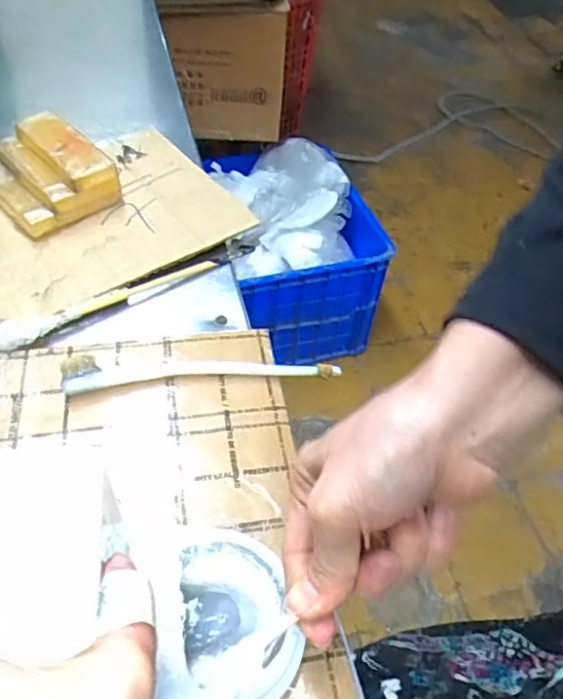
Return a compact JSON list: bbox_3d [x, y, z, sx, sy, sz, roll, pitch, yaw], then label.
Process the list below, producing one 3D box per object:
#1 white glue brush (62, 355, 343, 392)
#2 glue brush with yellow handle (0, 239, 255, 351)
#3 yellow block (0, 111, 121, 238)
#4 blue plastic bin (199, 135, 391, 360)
[{"bbox_3d":[-0.047,0.011,0.366,0.167,0.015,0.019,-4,50,-8],"label":"white glue brush"},{"bbox_3d":[-0.103,-0.042,0.414,0.193,0.015,0.018,-27,57,-24],"label":"glue brush with yellow handle"},{"bbox_3d":[-0.189,-0.139,0.460,0.079,0.040,0.101,-36,61,-29],"label":"yellow block"},{"bbox_3d":[0.020,-0.209,1.321,0.299,0.346,0.367,-13,52,-15],"label":"blue plastic bin"}]

